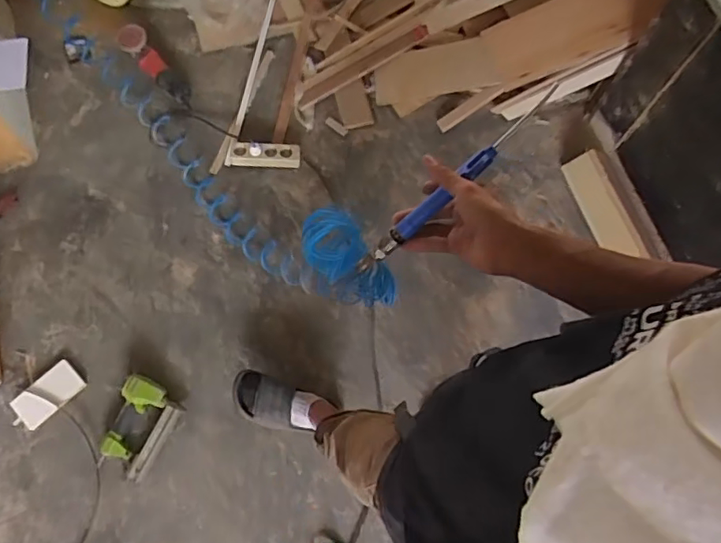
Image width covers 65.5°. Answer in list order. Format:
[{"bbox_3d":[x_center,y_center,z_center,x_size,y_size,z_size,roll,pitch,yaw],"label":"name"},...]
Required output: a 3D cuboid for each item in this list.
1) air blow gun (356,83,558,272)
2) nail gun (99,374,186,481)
[{"bbox_3d":[0.098,-0.092,0.611,0.284,0.023,0.023,-42,76,18],"label":"air blow gun"},{"bbox_3d":[-0.548,0.379,1.378,0.162,0.056,0.217,29,73,7],"label":"nail gun"}]

